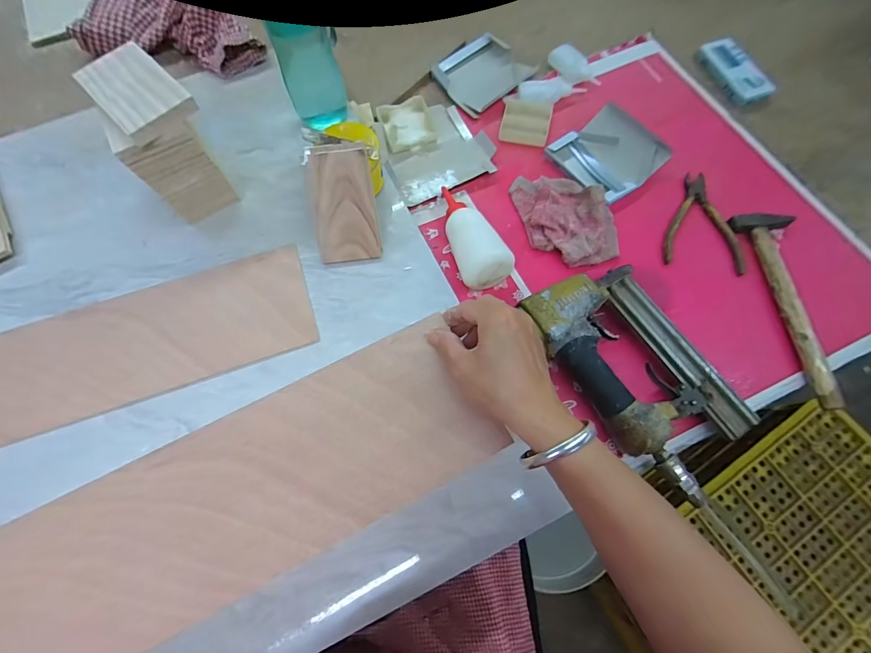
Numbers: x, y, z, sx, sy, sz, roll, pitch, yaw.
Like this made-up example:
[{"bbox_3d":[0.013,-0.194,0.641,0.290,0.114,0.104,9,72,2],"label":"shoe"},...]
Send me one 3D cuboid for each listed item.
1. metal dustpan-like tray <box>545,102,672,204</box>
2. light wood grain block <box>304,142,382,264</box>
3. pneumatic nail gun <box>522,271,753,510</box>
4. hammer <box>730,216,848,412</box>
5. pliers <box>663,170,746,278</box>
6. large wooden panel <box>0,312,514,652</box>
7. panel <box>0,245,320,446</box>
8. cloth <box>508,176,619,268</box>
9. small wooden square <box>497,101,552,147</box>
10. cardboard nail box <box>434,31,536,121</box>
[{"bbox_3d":[0.243,-0.245,0.539,0.118,0.031,0.126,-32,72,-10],"label":"metal dustpan-like tray"},{"bbox_3d":[-0.110,-0.145,0.462,0.075,0.010,0.132,-7,111,0],"label":"light wood grain block"},{"bbox_3d":[0.214,0.041,0.412,0.137,0.053,0.235,-33,72,-10],"label":"pneumatic nail gun"},{"bbox_3d":[0.433,-0.034,0.452,0.079,0.032,0.251,-5,70,0],"label":"hammer"},{"bbox_3d":[0.355,-0.141,0.508,0.094,0.011,0.146,13,71,6],"label":"pliers"},{"bbox_3d":[-0.209,0.162,0.317,0.529,0.010,0.138,-26,71,-9],"label":"large wooden panel"},{"bbox_3d":[-0.417,0.040,0.446,0.546,0.008,0.135,-19,70,-5],"label":"panel"},{"bbox_3d":[0.172,-0.152,0.508,0.110,0.036,0.154,-13,70,-3],"label":"cloth"},{"bbox_3d":[0.137,-0.309,0.582,0.071,0.007,0.083,12,71,6],"label":"small wooden square"},{"bbox_3d":[0.071,-0.410,0.618,0.138,0.012,0.127,-39,73,-12],"label":"cardboard nail box"}]

